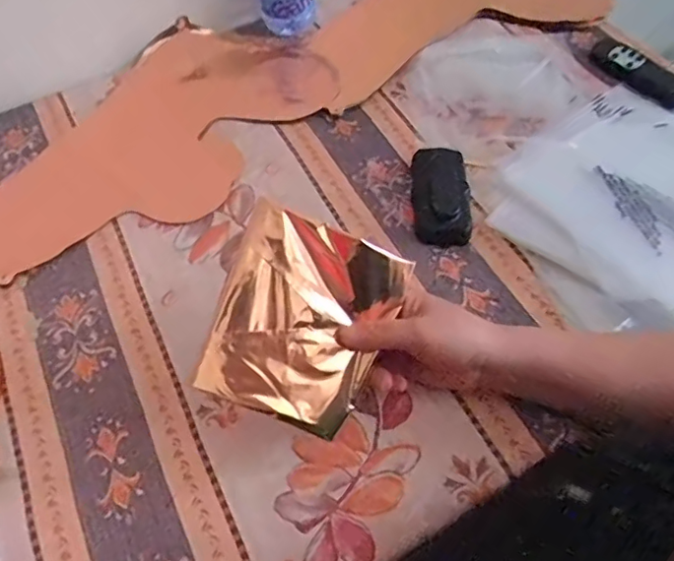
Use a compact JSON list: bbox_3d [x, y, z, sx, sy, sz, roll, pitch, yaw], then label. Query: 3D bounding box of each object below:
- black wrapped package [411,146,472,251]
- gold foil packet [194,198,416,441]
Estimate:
[{"bbox_3d":[0.097,-0.080,0.526,0.052,0.019,0.104,-1,59,2],"label":"black wrapped package"},{"bbox_3d":[-0.023,0.027,0.386,0.114,0.013,0.132,22,85,-8],"label":"gold foil packet"}]

